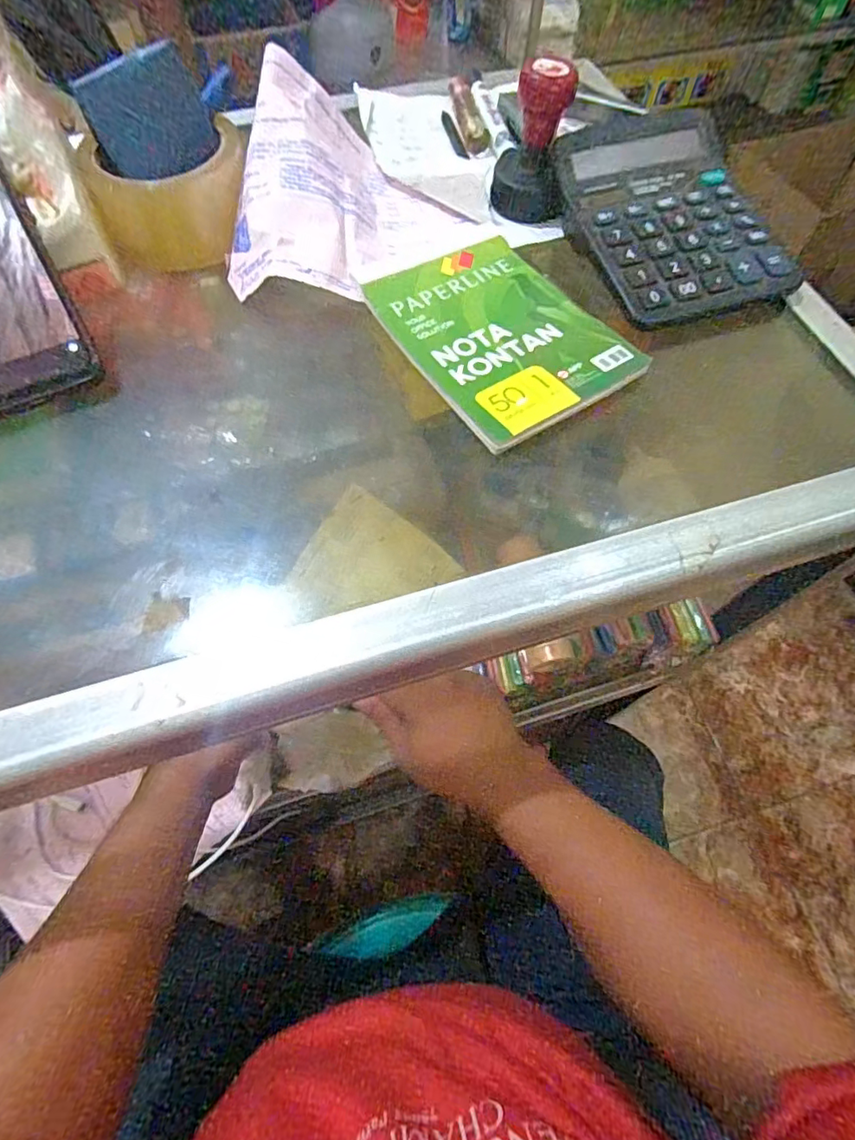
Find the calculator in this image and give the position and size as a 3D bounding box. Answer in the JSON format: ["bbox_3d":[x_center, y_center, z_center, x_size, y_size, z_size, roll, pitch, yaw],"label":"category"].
[{"bbox_3d":[0.153,-0.227,0.336,0.119,0.034,0.150,-13,64,-7],"label":"calculator"}]

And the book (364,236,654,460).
[{"bbox_3d":[0.041,-0.141,0.311,0.107,0.007,0.146,-30,67,-14],"label":"book"}]

